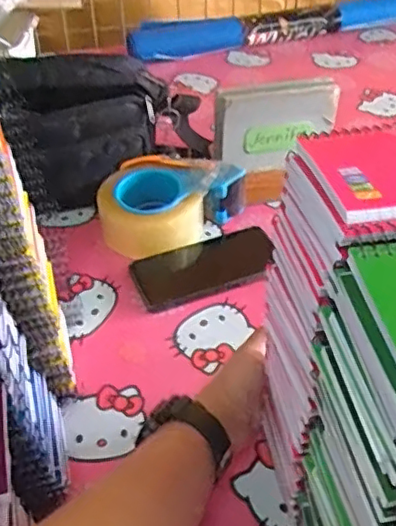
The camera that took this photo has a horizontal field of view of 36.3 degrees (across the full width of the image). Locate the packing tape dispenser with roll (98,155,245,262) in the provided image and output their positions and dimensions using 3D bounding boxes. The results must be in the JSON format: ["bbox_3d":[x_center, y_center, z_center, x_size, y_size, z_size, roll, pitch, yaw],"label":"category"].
[{"bbox_3d":[-0.035,-0.078,0.720,0.153,0.063,0.113,-32,51,-31],"label":"packing tape dispenser with roll"}]

